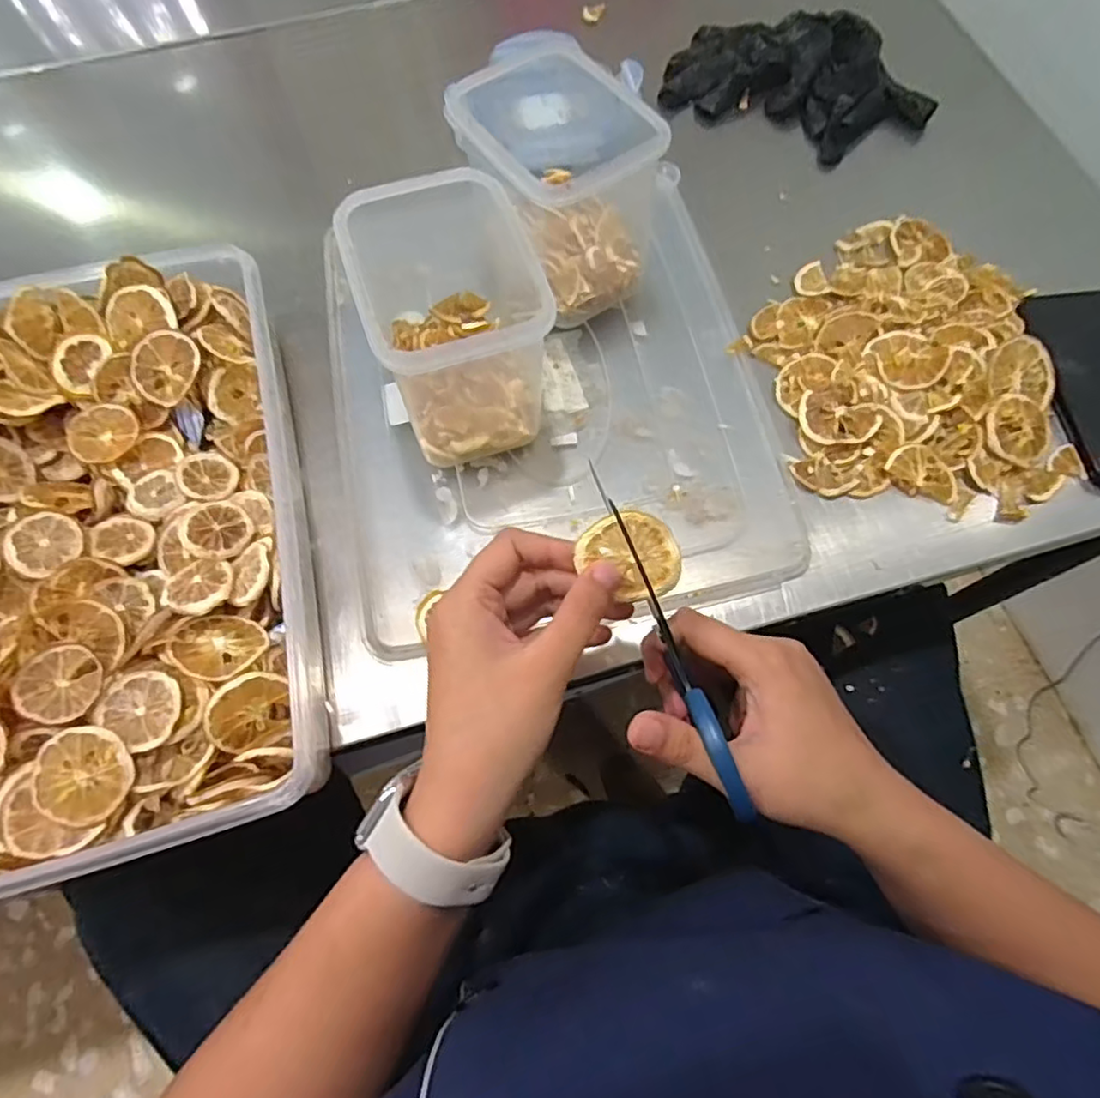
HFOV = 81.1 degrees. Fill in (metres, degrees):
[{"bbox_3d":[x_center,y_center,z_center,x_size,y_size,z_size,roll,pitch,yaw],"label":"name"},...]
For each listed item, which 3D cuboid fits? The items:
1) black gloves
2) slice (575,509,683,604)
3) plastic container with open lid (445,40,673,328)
[{"bbox_3d":[0.219,-0.410,0.564,0.223,0.048,0.127,27,73,10],"label":"black gloves"},{"bbox_3d":[0.039,0.003,0.295,0.038,0.006,0.042,-32,97,8],"label":"slice"},{"bbox_3d":[0.008,-0.238,0.433,0.105,0.118,0.125,-27,72,-9],"label":"plastic container with open lid"}]

